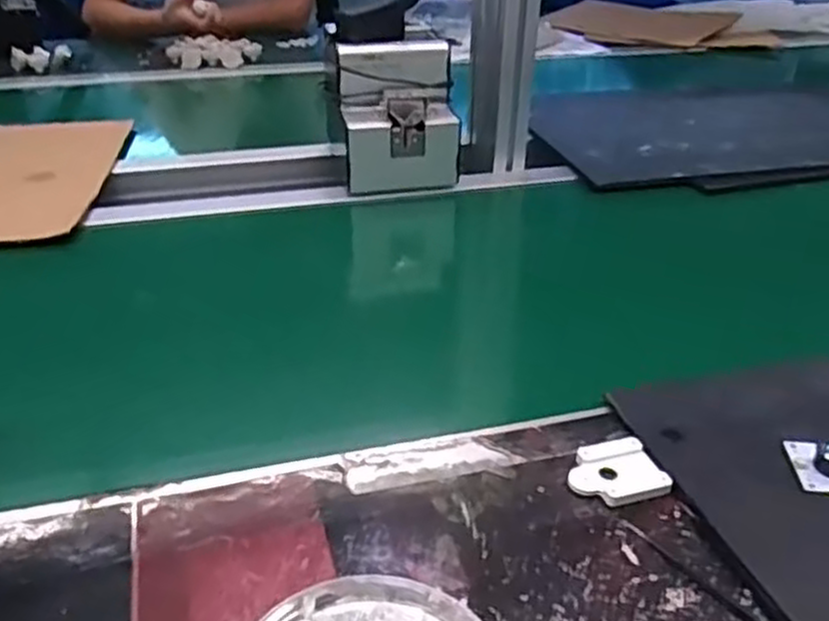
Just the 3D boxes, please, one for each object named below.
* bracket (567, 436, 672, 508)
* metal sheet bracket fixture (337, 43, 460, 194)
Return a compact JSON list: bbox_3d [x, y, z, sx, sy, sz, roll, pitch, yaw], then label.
[{"bbox_3d":[0.120,0.098,0.466,0.055,0.007,0.047,-8,32,-14],"label":"bracket"},{"bbox_3d":[-0.018,-0.211,0.845,0.128,0.138,0.079,-3,31,-5],"label":"metal sheet bracket fixture"}]

